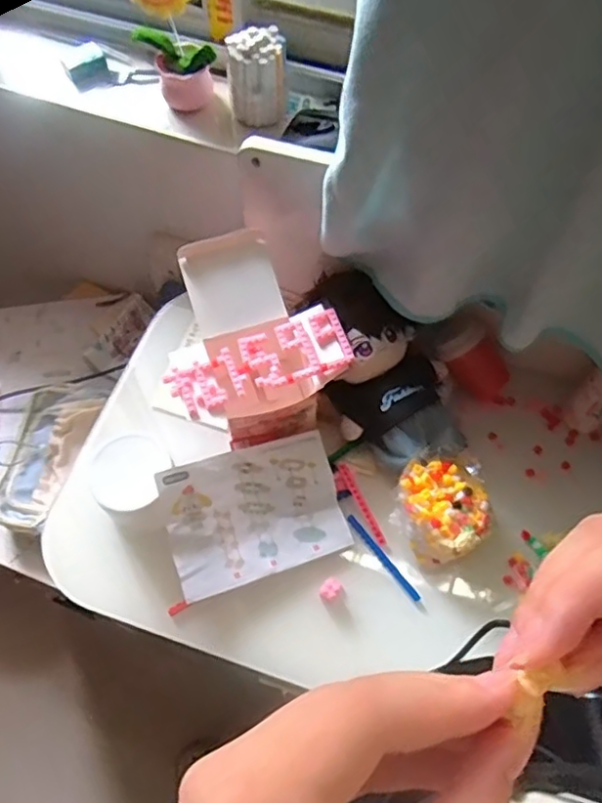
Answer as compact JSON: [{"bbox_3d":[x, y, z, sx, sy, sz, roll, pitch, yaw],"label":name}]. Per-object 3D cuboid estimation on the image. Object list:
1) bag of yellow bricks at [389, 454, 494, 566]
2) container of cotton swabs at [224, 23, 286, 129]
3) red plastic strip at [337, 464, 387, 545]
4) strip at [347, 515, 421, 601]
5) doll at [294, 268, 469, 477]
[{"bbox_3d":[0.134,0.104,0.583,0.093,0.052,0.093,-30,66,-16],"label":"bag of yellow bricks"},{"bbox_3d":[-0.044,-0.328,0.609,0.058,0.074,0.045,-10,63,-6],"label":"container of cotton swabs"},{"bbox_3d":[0.061,0.102,0.602,0.010,0.009,0.090,-25,78,-13],"label":"red plastic strip"},{"bbox_3d":[0.080,0.152,0.587,0.009,0.010,0.100,-36,68,-18],"label":"strip"},{"bbox_3d":[0.083,-0.039,0.626,0.125,0.099,0.209,-22,65,-12],"label":"doll"}]

